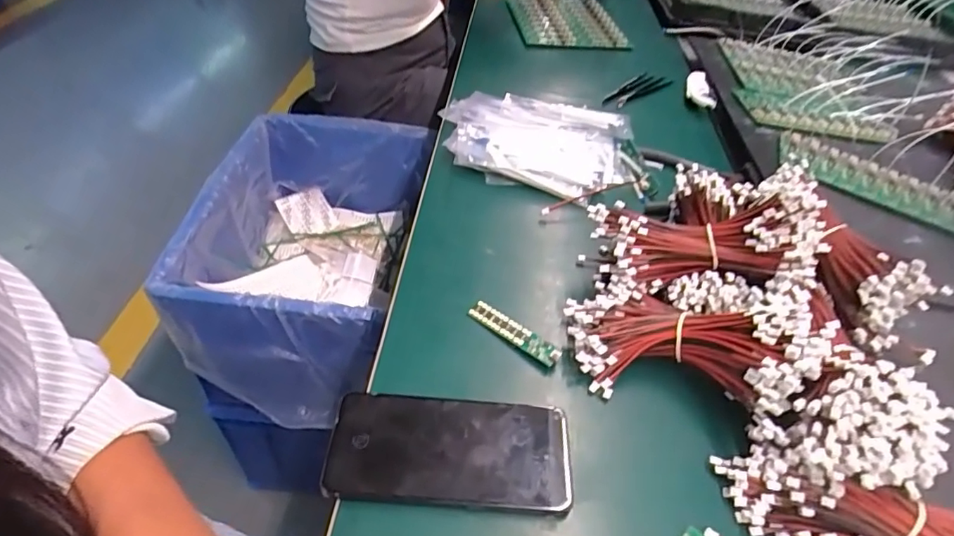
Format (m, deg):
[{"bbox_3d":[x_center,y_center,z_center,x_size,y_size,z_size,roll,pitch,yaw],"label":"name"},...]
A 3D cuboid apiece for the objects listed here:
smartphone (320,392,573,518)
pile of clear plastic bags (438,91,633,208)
[{"bbox_3d":[-0.017,0.121,0.348,0.154,0.013,0.071,5,46,0],"label":"smartphone"},{"bbox_3d":[0.074,-0.157,0.618,0.223,0.035,0.199,15,47,10],"label":"pile of clear plastic bags"}]

